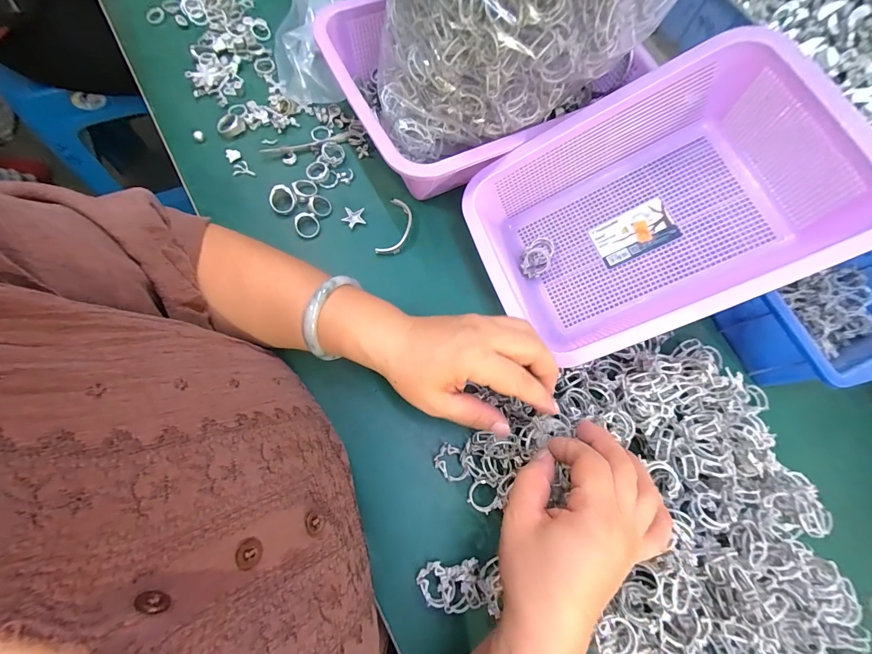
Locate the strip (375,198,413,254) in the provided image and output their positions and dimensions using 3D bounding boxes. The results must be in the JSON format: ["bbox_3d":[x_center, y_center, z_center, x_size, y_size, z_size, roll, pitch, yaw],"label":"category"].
[{"bbox_3d":[-0.040,-0.101,0.374,0.026,0.008,0.064,15,72,0],"label":"strip"}]

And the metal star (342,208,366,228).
[{"bbox_3d":[-0.085,-0.113,0.380,0.023,0.005,0.022,0,73,-4],"label":"metal star"}]

